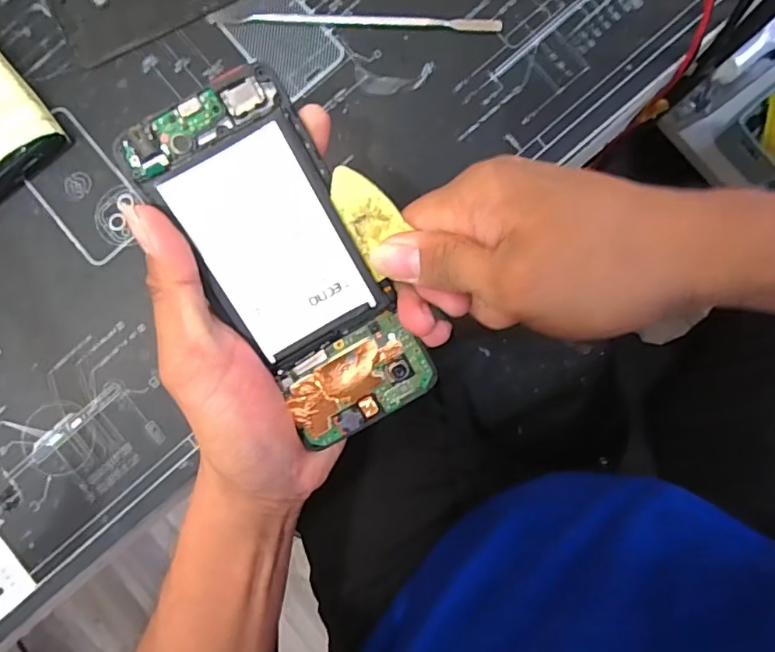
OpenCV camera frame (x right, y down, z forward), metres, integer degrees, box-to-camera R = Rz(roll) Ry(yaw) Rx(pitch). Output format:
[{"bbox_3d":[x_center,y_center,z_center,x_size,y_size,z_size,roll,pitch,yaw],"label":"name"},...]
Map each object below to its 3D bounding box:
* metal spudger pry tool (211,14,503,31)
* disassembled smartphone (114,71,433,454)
[{"bbox_3d":[-0.018,-0.174,0.302,0.161,0.006,0.008,3,89,2],"label":"metal spudger pry tool"},{"bbox_3d":[-0.041,-0.023,0.231,0.066,0.007,0.158,-29,106,1],"label":"disassembled smartphone"}]

